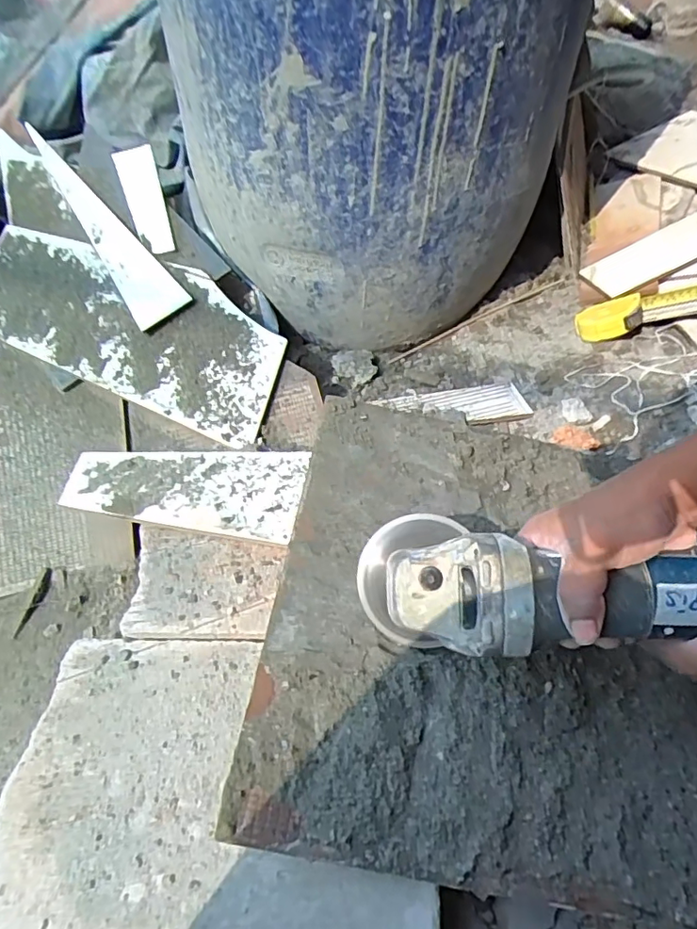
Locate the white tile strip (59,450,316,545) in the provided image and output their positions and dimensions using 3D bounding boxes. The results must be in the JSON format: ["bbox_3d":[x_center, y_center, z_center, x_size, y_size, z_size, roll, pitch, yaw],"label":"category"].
[{"bbox_3d":[-0.168,0.024,0.555,0.239,0.017,0.103,3,49,9],"label":"white tile strip"}]

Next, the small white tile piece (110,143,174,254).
[{"bbox_3d":[-0.298,-0.384,0.797,0.053,0.141,0.014,-10,38,-7],"label":"small white tile piece"}]

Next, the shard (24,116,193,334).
[{"bbox_3d":[-0.342,-0.327,0.722,0.066,0.014,0.395,-39,72,-4],"label":"shard"}]

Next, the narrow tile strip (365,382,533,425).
[{"bbox_3d":[0.132,-0.075,0.692,0.186,0.011,0.070,-11,48,-3],"label":"narrow tile strip"}]

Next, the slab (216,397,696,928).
[{"bbox_3d":[0.138,0.093,0.462,0.374,0.022,0.430,11,50,-1],"label":"slab"}]

